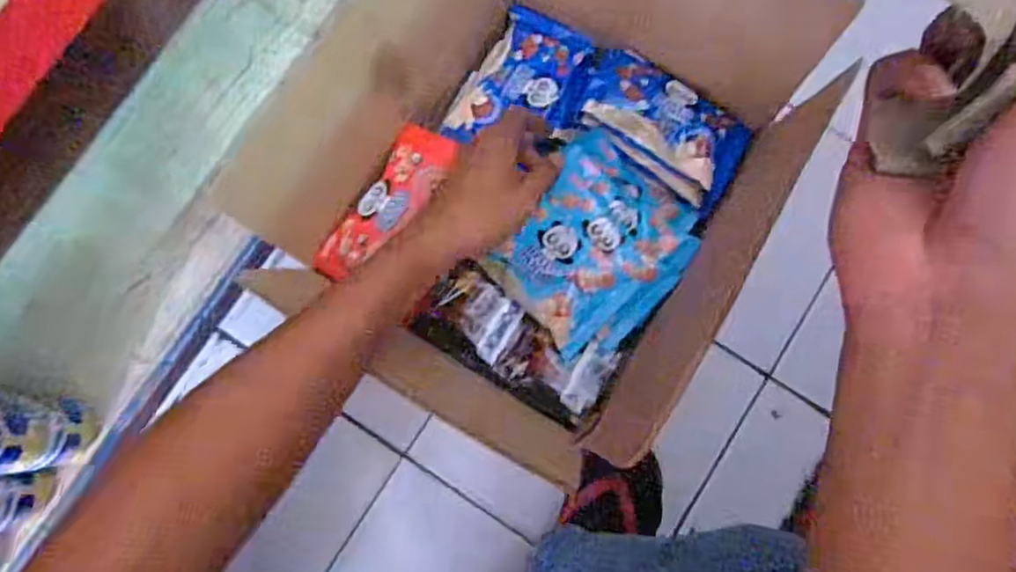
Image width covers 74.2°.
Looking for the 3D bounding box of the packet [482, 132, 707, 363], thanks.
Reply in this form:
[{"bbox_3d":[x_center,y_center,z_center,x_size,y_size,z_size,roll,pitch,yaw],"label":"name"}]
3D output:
[{"bbox_3d":[0.080,-0.036,0.603,0.150,0.030,0.171,42,83,6],"label":"packet"}]

